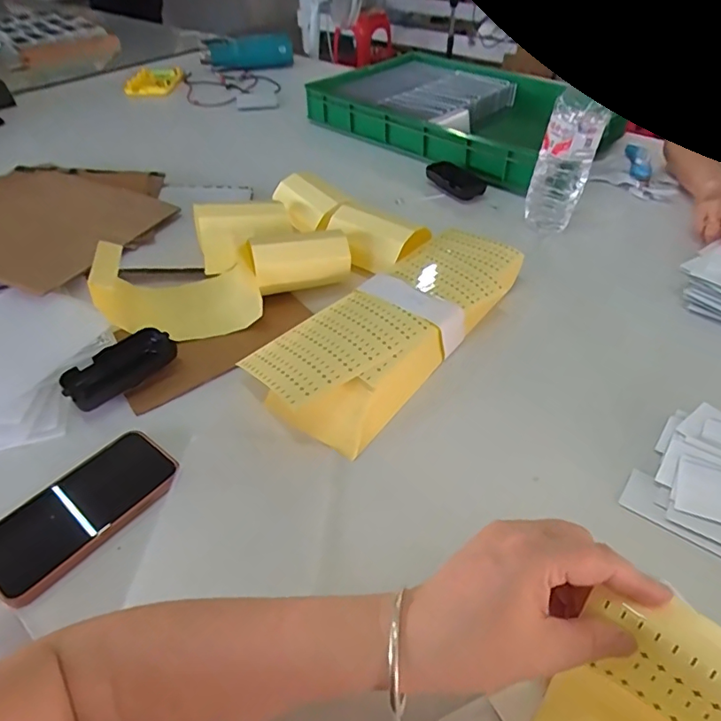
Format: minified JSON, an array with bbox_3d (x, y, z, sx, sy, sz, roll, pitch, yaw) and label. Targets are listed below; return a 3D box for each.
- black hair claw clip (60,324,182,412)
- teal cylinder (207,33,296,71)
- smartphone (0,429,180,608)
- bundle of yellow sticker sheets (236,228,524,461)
[{"bbox_3d":[-0.249,0.007,0.536,0.052,0.030,0.113,28,51,27],"label":"black hair claw clip"},{"bbox_3d":[-0.292,-0.827,1.392,0.224,0.070,0.078,-19,46,-18],"label":"teal cylinder"},{"bbox_3d":[-0.232,0.121,0.427,0.079,0.009,0.152,30,52,29],"label":"smartphone"},{"bbox_3d":[0.043,-0.054,0.581,0.155,0.039,0.359,30,52,29],"label":"bundle of yellow sticker sheets"}]

